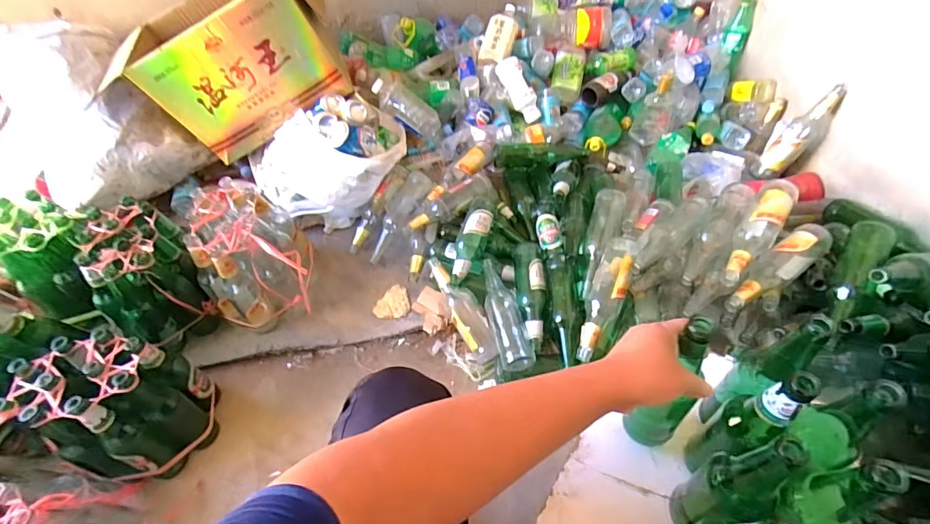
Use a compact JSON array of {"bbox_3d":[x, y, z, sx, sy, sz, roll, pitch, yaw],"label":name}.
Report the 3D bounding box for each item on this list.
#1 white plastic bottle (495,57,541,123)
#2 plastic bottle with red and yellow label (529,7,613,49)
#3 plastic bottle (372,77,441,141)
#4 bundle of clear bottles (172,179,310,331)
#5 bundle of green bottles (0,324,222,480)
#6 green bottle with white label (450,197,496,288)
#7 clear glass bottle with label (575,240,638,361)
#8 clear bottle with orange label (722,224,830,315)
[{"bbox_3d":[0.161,-0.499,1.316,0.057,0.054,0.190,-34,99,-22],"label":"white plastic bottle"},{"bbox_3d":[0.320,-0.727,1.381,0.248,0.089,0.105,10,53,9],"label":"plastic bottle with red and yellow label"},{"bbox_3d":[-0.162,-0.425,1.254,0.207,0.066,0.065,34,49,-25],"label":"plastic bottle"},{"bbox_3d":[-0.470,-0.017,1.011,0.203,0.219,0.249,-11,53,-7],"label":"bundle of clear bottles"},{"bbox_3d":[-0.645,0.263,0.824,0.269,0.238,0.214,-10,53,-6],"label":"bundle of green bottles"},{"bbox_3d":[0.018,-0.045,1.069,0.070,0.070,0.254,11,53,10],"label":"green bottle with white label"},{"bbox_3d":[0.286,0.060,0.913,0.071,0.073,0.260,20,68,16],"label":"clear glass bottle with label"},{"bbox_3d":[0.607,0.009,0.876,0.258,0.063,0.068,-29,57,-19],"label":"clear bottle with orange label"}]

